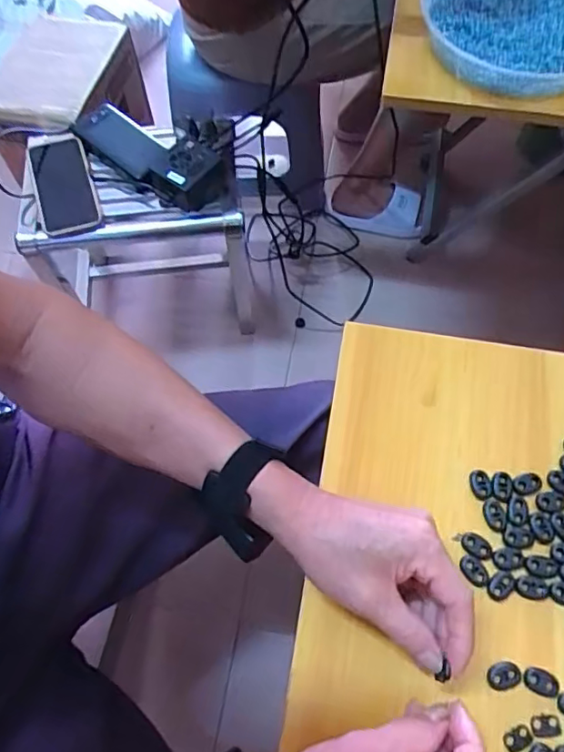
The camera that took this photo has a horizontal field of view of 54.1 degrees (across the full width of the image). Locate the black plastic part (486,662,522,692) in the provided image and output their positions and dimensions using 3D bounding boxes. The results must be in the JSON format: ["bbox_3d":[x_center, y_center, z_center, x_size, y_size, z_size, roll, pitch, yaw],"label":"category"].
[{"bbox_3d":[0.149,0.200,0.368,0.023,0.004,0.016,-13,65,-4],"label":"black plastic part"}]

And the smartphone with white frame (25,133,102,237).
[{"bbox_3d":[-0.291,-0.256,0.734,0.075,0.017,0.139,-14,81,-19],"label":"smartphone with white frame"}]

